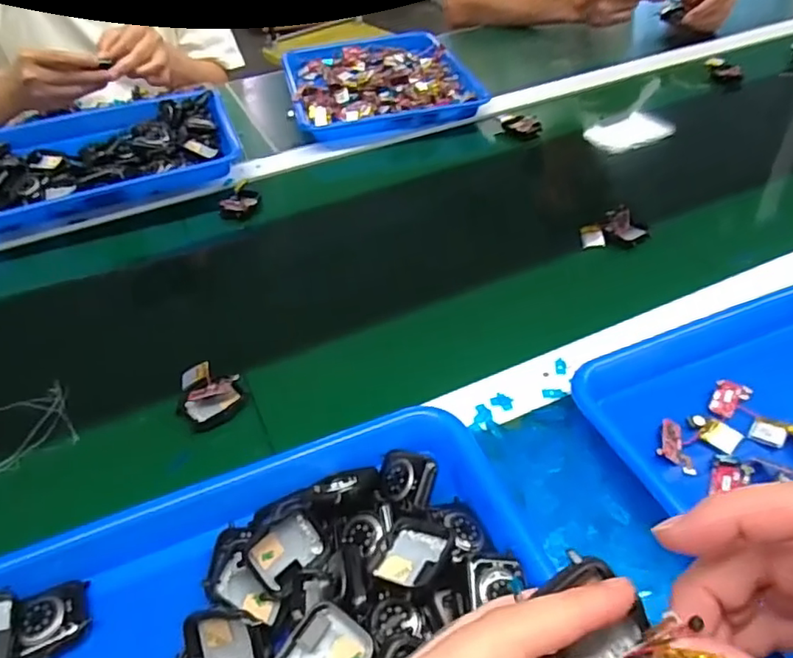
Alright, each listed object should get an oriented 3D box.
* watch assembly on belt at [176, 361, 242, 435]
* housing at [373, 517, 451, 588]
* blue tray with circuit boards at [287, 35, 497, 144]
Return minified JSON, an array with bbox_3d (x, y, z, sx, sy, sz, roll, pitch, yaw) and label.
[{"bbox_3d":[-0.142,0.047,0.447,0.045,0.012,0.059,-19,46,-14],"label":"watch assembly on belt"},{"bbox_3d":[0.011,0.119,0.315,0.035,0.009,0.042,-4,27,29],"label":"housing"},{"bbox_3d":[-0.031,-0.360,0.869,0.249,0.041,0.315,-12,45,-7],"label":"blue tray with circuit boards"}]

